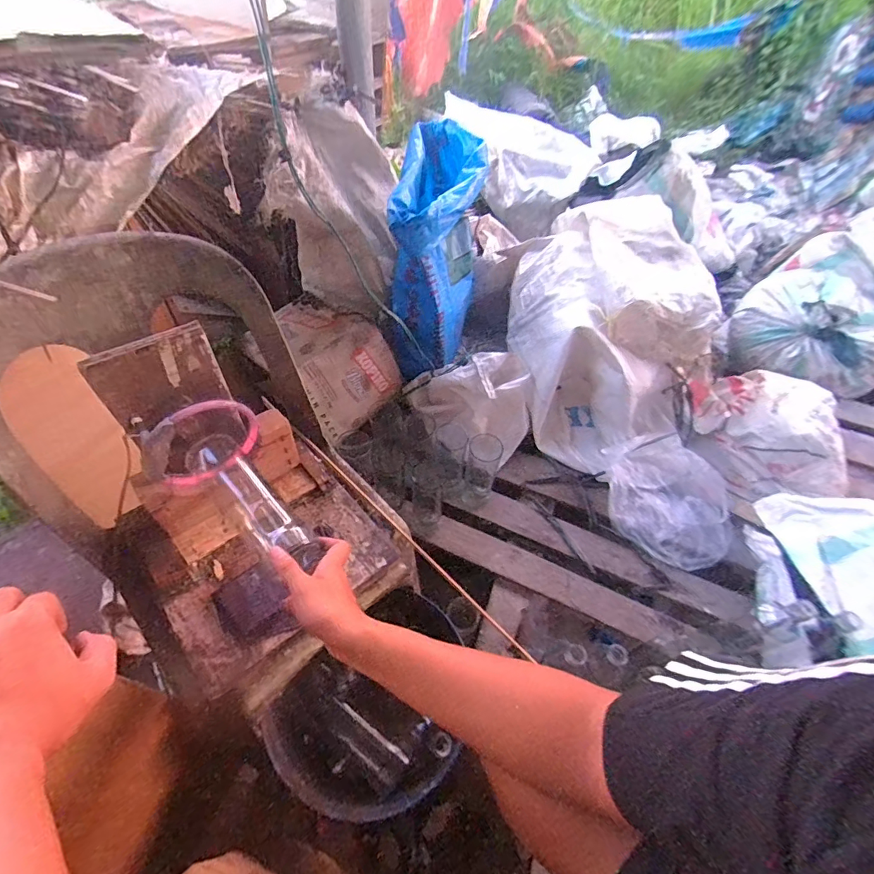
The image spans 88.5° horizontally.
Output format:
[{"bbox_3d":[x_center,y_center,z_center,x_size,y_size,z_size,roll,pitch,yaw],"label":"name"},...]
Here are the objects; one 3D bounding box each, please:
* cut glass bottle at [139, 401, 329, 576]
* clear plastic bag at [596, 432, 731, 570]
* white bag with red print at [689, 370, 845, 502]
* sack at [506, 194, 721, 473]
[{"bbox_3d":[-0.261,0.064,0.584,0.142,0.111,0.278,-37,79,-27],"label":"cut glass bottle"},{"bbox_3d":[0.579,0.145,1.112,0.318,0.101,0.334,-25,60,-21],"label":"clear plastic bag"},{"bbox_3d":[0.841,-0.017,1.154,0.247,0.210,0.442,1,54,-4],"label":"white bag with red print"},{"bbox_3d":[0.462,-0.300,1.267,0.451,0.368,0.707,-3,54,-7],"label":"sack"}]

